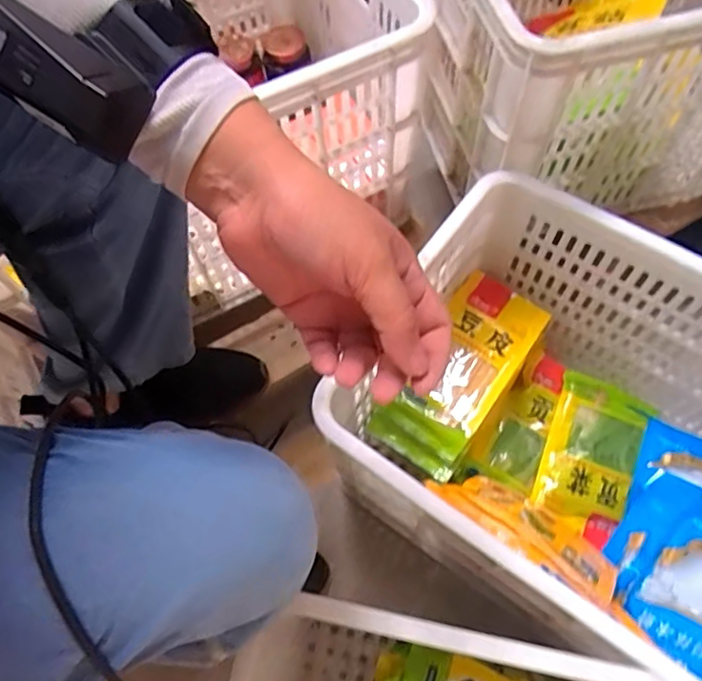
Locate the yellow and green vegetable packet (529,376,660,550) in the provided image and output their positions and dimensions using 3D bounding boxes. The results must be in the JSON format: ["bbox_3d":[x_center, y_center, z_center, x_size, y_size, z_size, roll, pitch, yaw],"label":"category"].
[{"bbox_3d":[0.302,0.144,0.732,0.119,0.029,0.195,23,72,11],"label":"yellow and green vegetable packet"}]

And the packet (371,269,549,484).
[{"bbox_3d":[0.138,0.032,0.692,0.102,0.041,0.256,32,70,15],"label":"packet"}]

